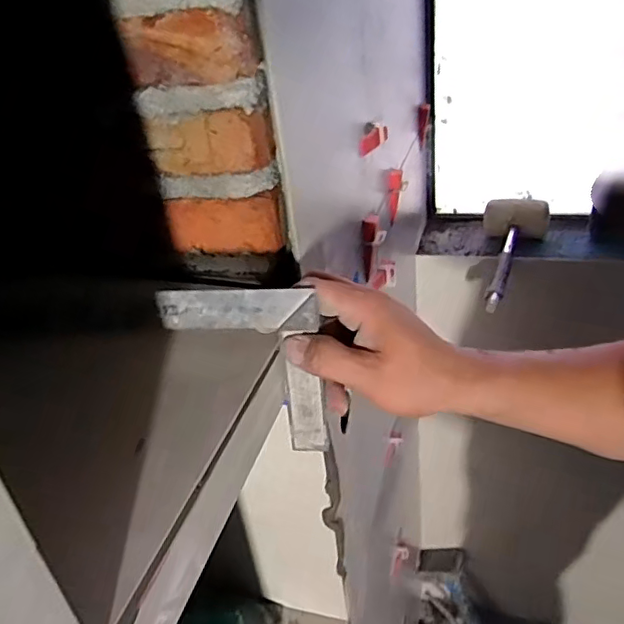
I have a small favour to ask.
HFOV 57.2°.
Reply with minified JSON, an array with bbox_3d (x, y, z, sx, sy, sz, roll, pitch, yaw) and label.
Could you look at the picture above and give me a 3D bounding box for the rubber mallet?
[{"bbox_3d":[0.322,-0.093,0.947,0.107,0.059,0.276,8,47,24],"label":"rubber mallet"}]

